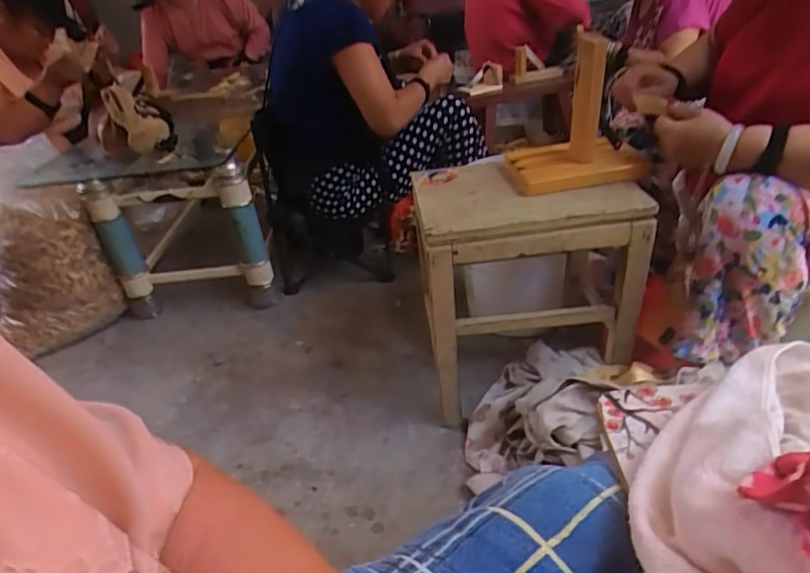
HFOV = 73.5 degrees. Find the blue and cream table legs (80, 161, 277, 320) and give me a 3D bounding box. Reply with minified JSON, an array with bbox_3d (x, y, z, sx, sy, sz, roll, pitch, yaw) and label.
[{"bbox_3d":[-0.563,-0.105,1.414,0.422,0.388,0.095,-3,35,7],"label":"blue and cream table legs"}]

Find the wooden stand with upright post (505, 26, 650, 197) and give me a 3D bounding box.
[{"bbox_3d":[0.278,-0.279,0.928,0.213,0.174,0.173,-11,35,-5],"label":"wooden stand with upright post"}]

